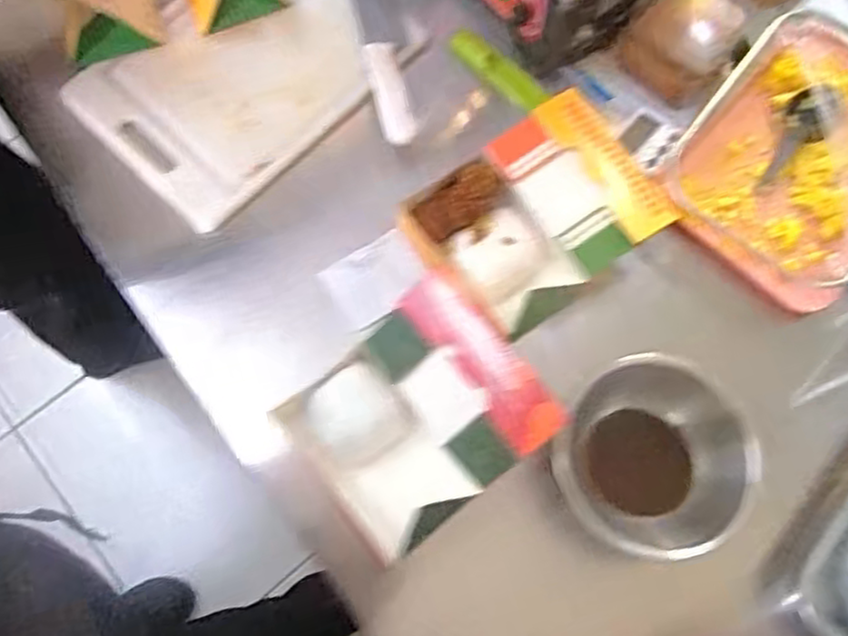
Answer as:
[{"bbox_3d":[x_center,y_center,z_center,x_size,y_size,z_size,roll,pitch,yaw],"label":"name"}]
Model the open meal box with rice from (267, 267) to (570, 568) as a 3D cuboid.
[{"bbox_3d":[-0.010,0.089,0.617,0.190,0.102,0.173,-36,76,-11],"label":"open meal box with rice"}]

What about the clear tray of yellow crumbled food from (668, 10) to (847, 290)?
[{"bbox_3d":[0.410,-0.182,0.745,0.230,0.052,0.306,37,76,10],"label":"clear tray of yellow crumbled food"}]

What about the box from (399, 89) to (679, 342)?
[{"bbox_3d":[0.108,-0.099,0.715,0.220,0.082,0.190,-30,75,-9],"label":"box"}]

